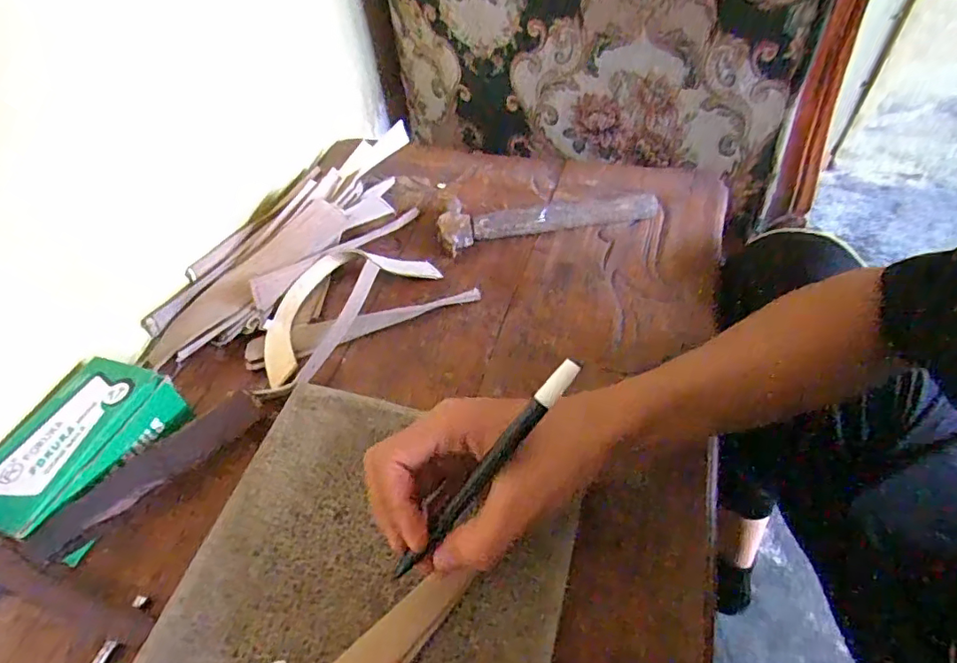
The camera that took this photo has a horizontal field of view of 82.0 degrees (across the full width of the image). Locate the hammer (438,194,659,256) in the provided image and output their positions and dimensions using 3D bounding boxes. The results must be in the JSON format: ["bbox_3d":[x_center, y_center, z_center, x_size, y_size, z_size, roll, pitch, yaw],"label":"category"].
[{"bbox_3d":[0.067,-0.111,0.539,0.207,0.027,0.041,-11,48,-5],"label":"hammer"}]

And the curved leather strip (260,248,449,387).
[{"bbox_3d":[-0.121,-0.030,0.473,0.073,0.031,0.171,35,59,30],"label":"curved leather strip"}]

